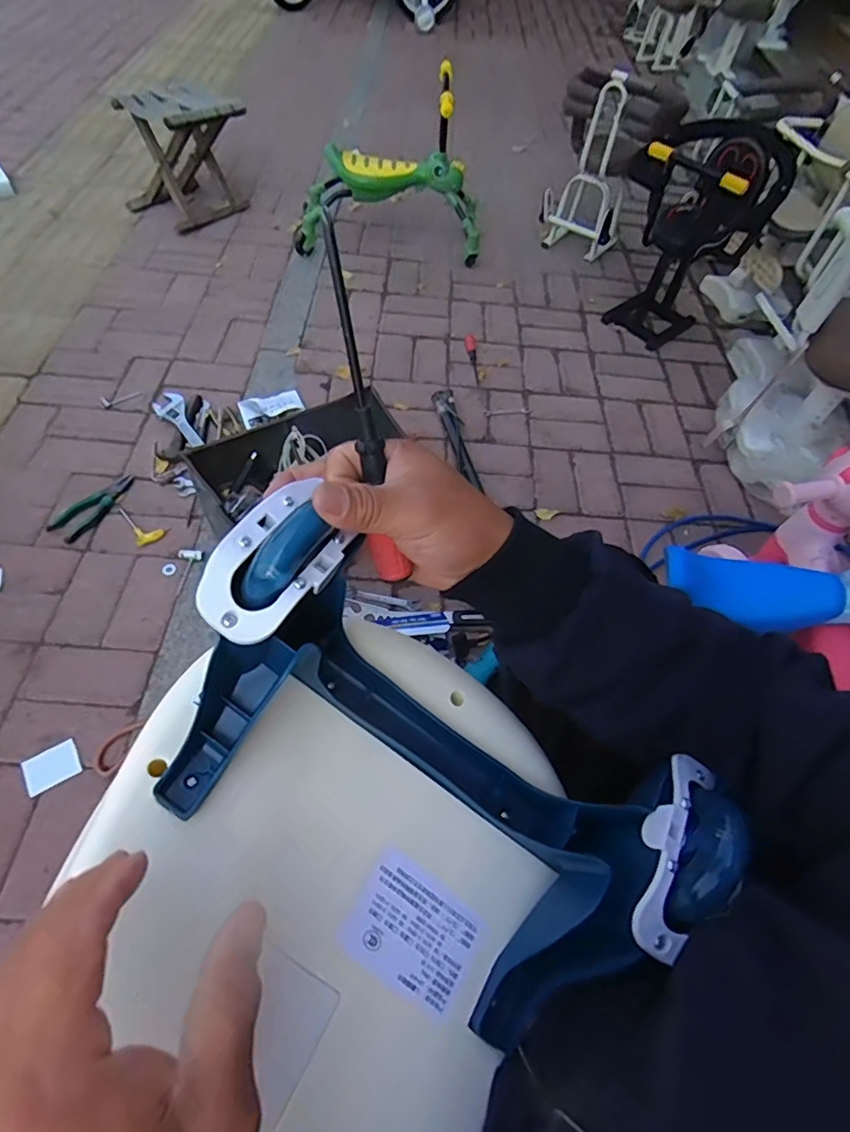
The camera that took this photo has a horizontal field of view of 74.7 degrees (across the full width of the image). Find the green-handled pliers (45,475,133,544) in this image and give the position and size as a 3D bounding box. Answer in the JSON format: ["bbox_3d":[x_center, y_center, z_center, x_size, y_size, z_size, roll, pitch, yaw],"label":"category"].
[{"bbox_3d":[-0.666,-0.124,1.123,0.065,0.014,0.180,30,59,12],"label":"green-handled pliers"}]

